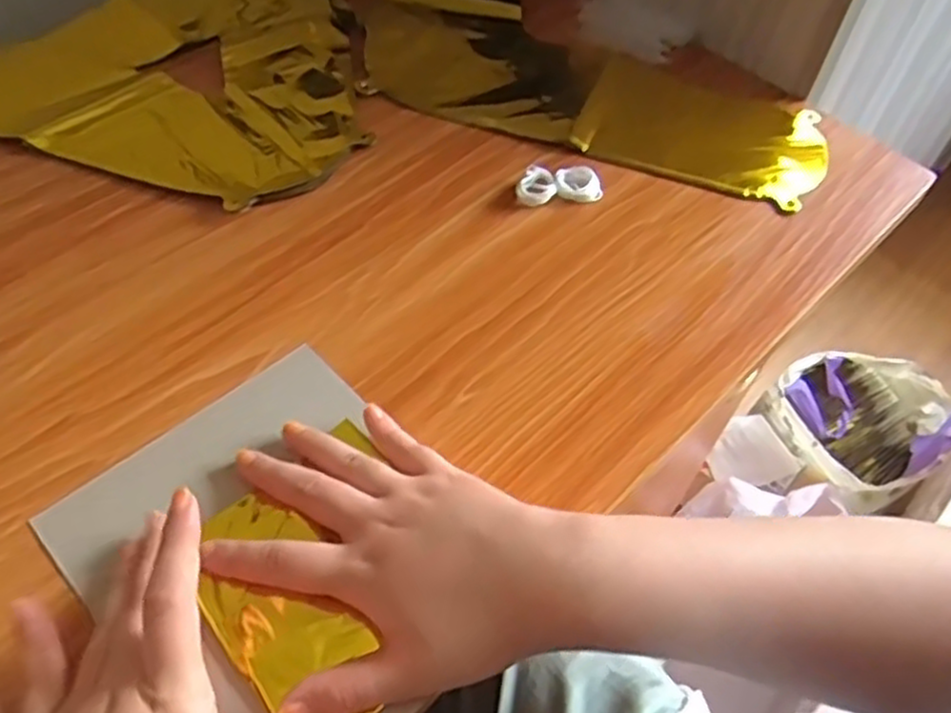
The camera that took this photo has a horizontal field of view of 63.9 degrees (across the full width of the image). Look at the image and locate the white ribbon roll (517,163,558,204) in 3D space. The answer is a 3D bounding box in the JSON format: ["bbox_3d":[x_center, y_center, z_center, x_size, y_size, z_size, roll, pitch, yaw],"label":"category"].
[{"bbox_3d":[0.043,-0.117,0.522,0.025,0.010,0.032,15,55,5],"label":"white ribbon roll"}]

